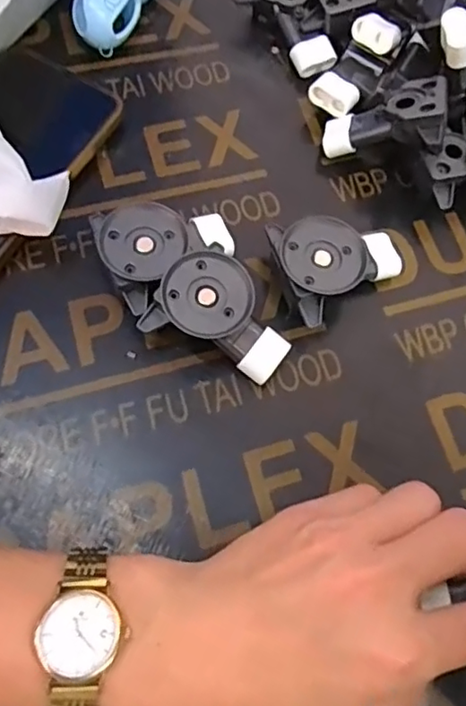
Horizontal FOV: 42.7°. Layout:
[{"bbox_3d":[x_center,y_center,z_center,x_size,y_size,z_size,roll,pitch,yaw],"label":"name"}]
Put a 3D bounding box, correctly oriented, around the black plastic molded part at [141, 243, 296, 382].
[{"bbox_3d":[-0.003,-0.017,0.285,0.063,0.033,0.052,33,70,9],"label":"black plastic molded part"}]

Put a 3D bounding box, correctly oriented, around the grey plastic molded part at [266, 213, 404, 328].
[{"bbox_3d":[0.056,-0.044,0.301,0.067,0.033,0.051,-15,71,-10],"label":"grey plastic molded part"}]

